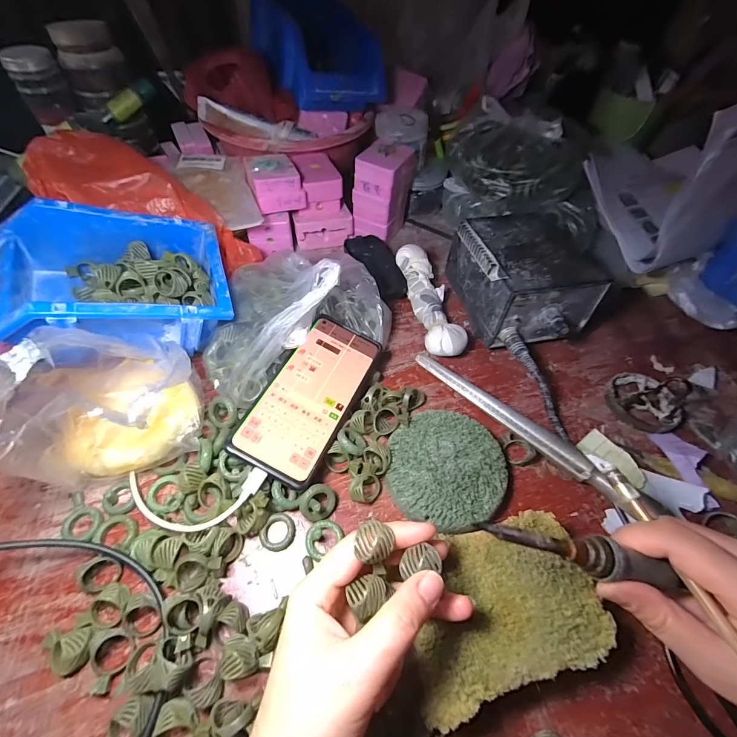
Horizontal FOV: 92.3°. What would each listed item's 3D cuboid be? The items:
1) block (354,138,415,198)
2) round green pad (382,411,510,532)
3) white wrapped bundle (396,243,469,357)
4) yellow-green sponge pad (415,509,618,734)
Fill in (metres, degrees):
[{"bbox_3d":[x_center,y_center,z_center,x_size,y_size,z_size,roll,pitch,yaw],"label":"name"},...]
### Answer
[{"bbox_3d":[0.021,-0.255,0.448,0.051,0.038,0.065,26,58,14],"label":"block"},{"bbox_3d":[0.068,0.088,0.312,0.099,0.026,0.100,2,56,-2],"label":"round green pad"},{"bbox_3d":[0.072,-0.079,0.416,0.041,0.035,0.155,-9,57,-9],"label":"white wrapped bundle"},{"bbox_3d":[0.088,0.155,0.235,0.129,0.014,0.089,-13,59,-12],"label":"yellow-green sponge pad"}]

